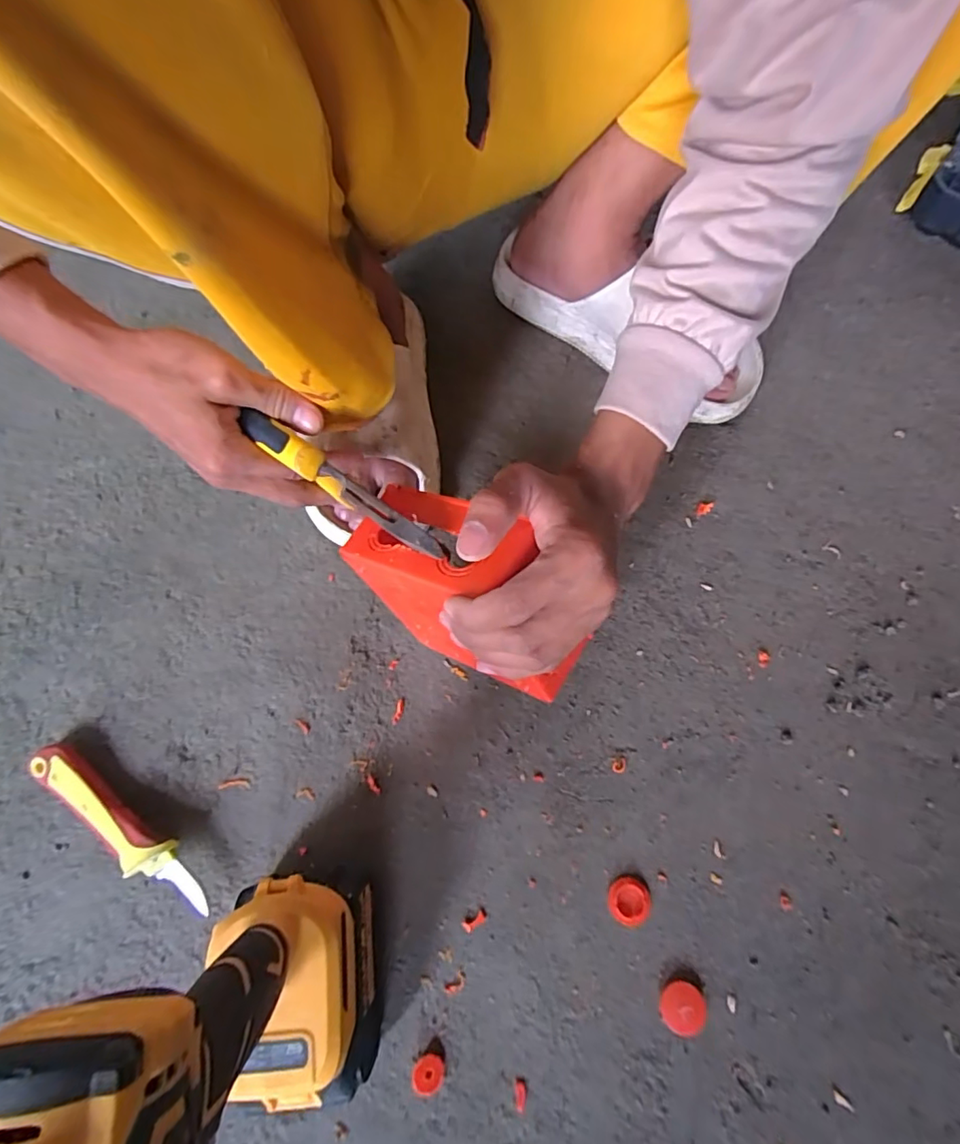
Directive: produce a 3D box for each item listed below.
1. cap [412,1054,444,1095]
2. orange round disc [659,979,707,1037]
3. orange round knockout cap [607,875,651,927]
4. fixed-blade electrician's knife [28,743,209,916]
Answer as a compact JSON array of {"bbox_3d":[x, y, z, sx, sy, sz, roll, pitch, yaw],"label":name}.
[{"bbox_3d":[-0.031,0.305,0.329,0.018,0.009,0.019,-1,68,2],"label":"cap"},{"bbox_3d":[0.126,0.271,0.337,0.026,0.006,0.027,-1,68,2],"label":"orange round disc"},{"bbox_3d":[0.098,0.218,0.359,0.027,0.004,0.027,-1,68,2],"label":"orange round knockout cap"},{"bbox_3d":[-0.246,0.176,0.374,0.161,0.024,0.029,32,73,14],"label":"fixed-blade electrician's knife"}]

